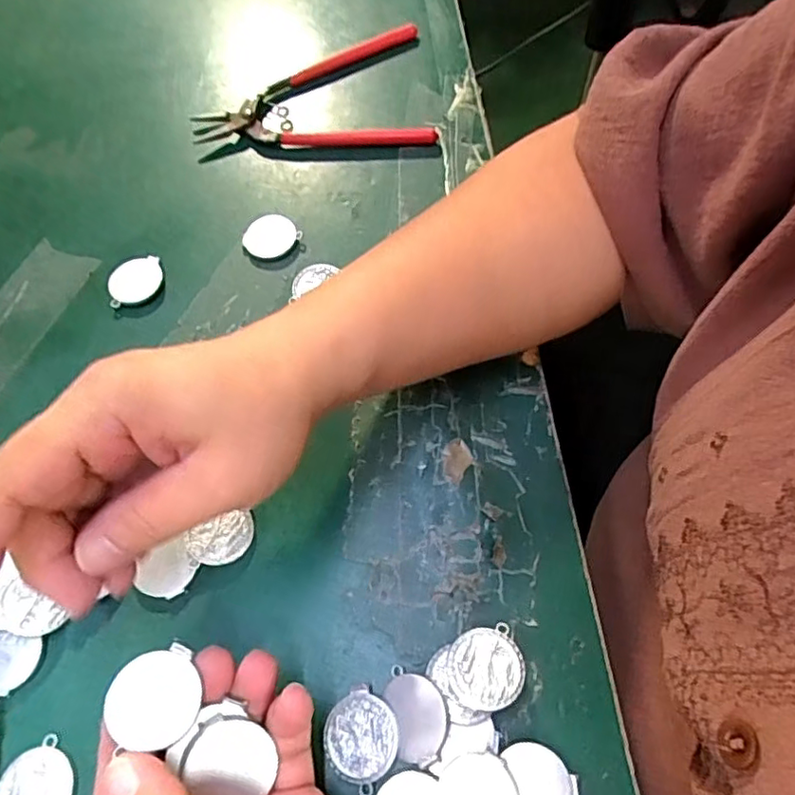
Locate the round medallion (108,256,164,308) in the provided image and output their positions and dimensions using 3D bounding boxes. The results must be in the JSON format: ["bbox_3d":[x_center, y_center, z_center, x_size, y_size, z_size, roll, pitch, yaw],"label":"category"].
[{"bbox_3d":[-0.146,-0.065,0.335,0.029,0.005,0.028,-12,63,-3],"label":"round medallion"}]

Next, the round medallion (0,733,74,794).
[{"bbox_3d":[-0.138,0.150,0.229,0.029,0.004,0.028,-1,63,3],"label":"round medallion"}]

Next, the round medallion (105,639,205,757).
[{"bbox_3d":[-0.081,0.099,0.198,0.027,0.007,0.029,-1,63,3],"label":"round medallion"}]

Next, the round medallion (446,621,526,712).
[{"bbox_3d":[0.034,0.104,0.232,0.030,0.004,0.029,-1,49,1],"label":"round medallion"}]

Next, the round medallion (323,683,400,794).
[{"bbox_3d":[-0.014,0.128,0.226,0.028,0.004,0.029,-1,63,3],"label":"round medallion"}]

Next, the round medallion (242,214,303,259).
[{"bbox_3d":[-0.072,-0.092,0.345,0.030,0.006,0.028,-1,63,3],"label":"round medallion"}]

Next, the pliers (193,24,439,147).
[{"bbox_3d":[-0.054,-0.209,0.406,0.153,0.011,0.112,-1,63,3],"label":"pliers"}]

